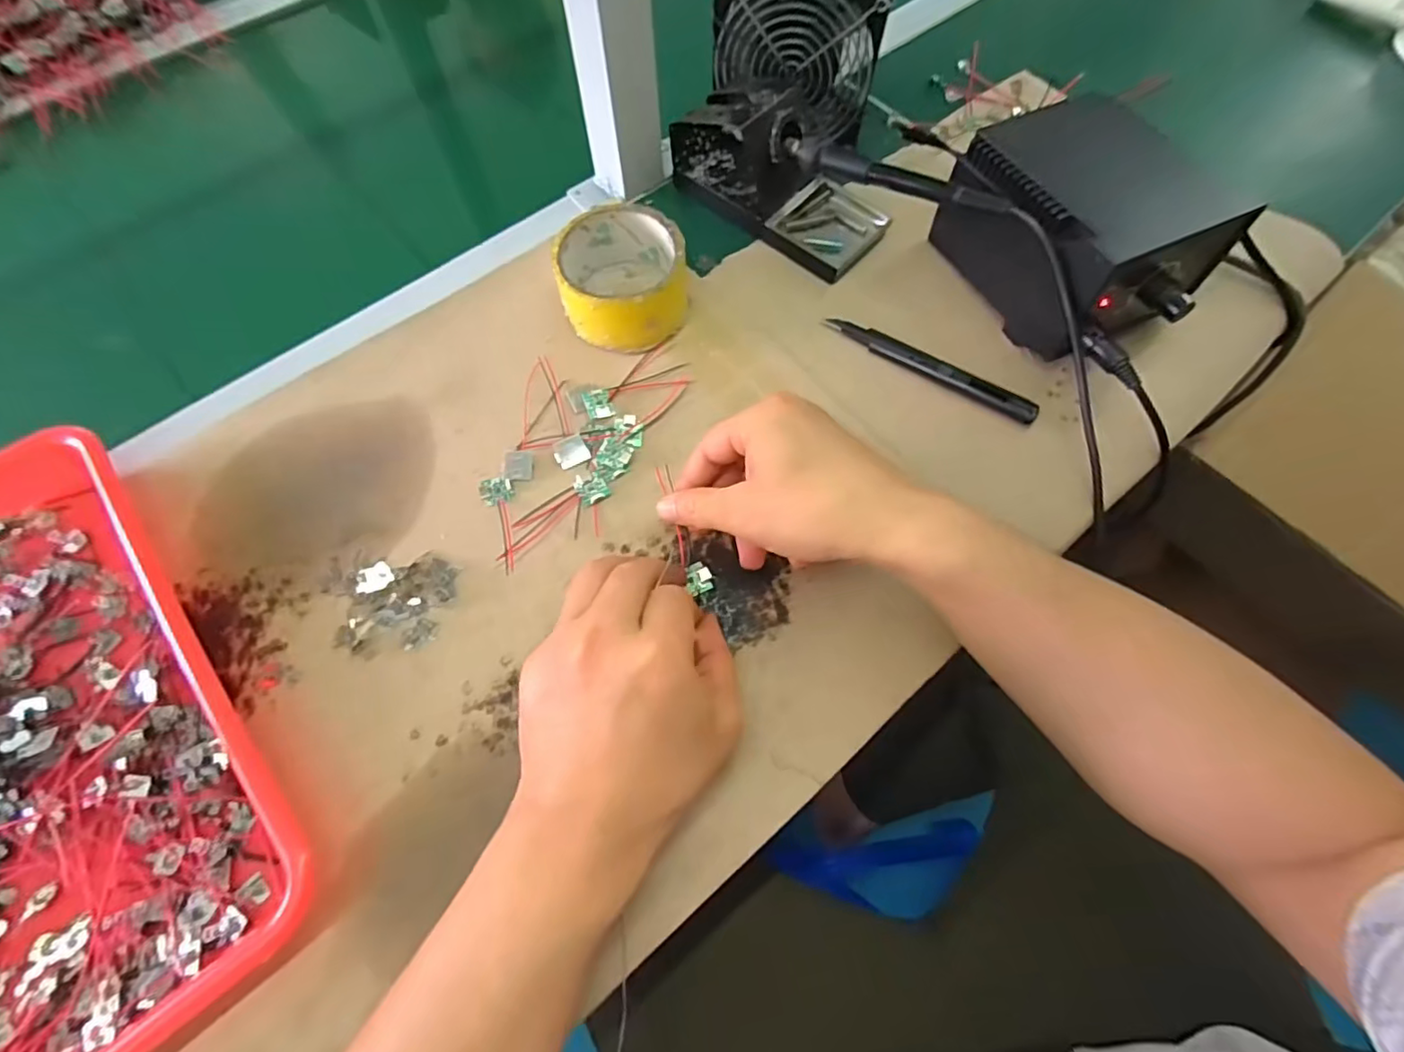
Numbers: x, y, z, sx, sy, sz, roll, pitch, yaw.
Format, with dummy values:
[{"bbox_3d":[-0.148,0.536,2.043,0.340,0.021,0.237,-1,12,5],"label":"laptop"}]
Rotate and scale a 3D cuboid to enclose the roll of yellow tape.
[{"bbox_3d":[-0.053,-0.167,0.400,0.084,0.044,0.089,0,67,1],"label":"roll of yellow tape"}]

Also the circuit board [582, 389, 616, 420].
[{"bbox_3d":[-0.067,-0.080,0.385,0.017,0.004,0.022,-18,69,-10],"label":"circuit board"}]

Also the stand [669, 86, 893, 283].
[{"bbox_3d":[0.058,-0.262,0.427,0.163,0.069,0.074,38,73,15],"label":"stand"}]

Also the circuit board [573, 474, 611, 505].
[{"bbox_3d":[-0.068,-0.024,0.366,0.017,0.005,0.020,-30,72,-14],"label":"circuit board"}]

